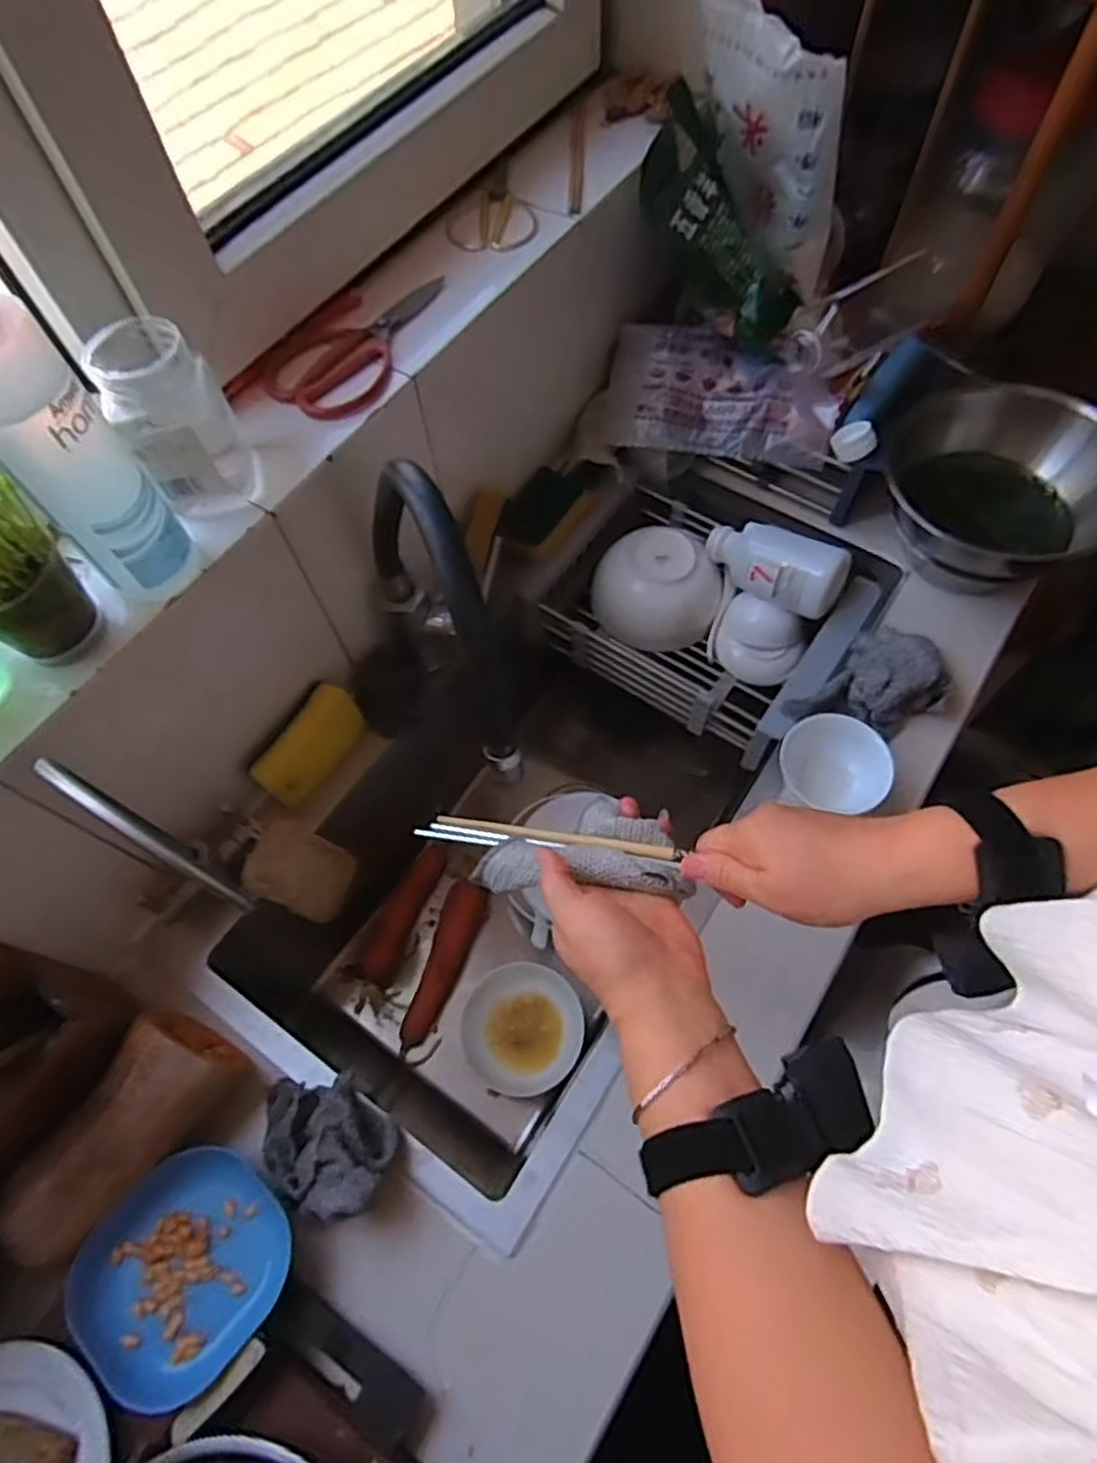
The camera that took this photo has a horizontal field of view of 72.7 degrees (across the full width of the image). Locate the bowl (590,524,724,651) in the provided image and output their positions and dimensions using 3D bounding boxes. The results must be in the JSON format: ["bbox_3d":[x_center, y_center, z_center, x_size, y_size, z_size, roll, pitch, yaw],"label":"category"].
[{"bbox_3d":[0.124,-0.172,0.864,0.140,0.071,0.127,-1,64,2],"label":"bowl"}]

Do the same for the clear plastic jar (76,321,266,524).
[{"bbox_3d":[-0.259,-0.218,0.524,0.069,0.109,0.082,-28,66,-11],"label":"clear plastic jar"}]

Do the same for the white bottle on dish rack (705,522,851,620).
[{"bbox_3d":[0.238,-0.179,0.804,0.153,0.059,0.062,31,69,17],"label":"white bottle on dish rack"}]

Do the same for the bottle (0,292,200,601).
[{"bbox_3d":[-0.282,-0.166,0.434,0.065,0.201,0.059,-37,68,-15],"label":"bottle"}]

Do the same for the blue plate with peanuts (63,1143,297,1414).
[{"bbox_3d":[-0.252,0.373,0.519,0.128,0.025,0.134,29,69,16],"label":"blue plate with peanuts"}]

